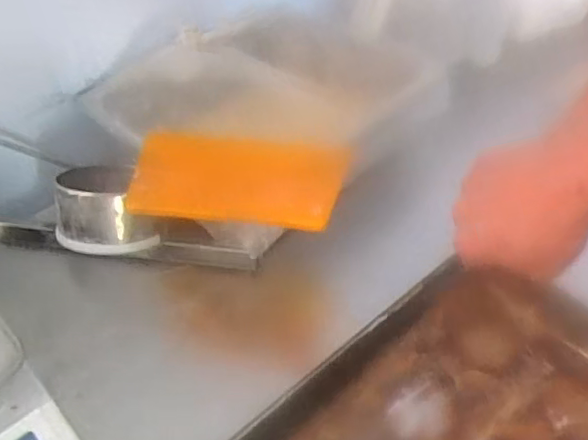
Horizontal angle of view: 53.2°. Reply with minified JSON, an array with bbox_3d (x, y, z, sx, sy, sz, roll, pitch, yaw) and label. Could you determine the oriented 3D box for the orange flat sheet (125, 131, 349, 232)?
[{"bbox_3d":[-0.048,-0.039,0.514,0.182,0.007,0.109,5,43,3],"label":"orange flat sheet"}]

